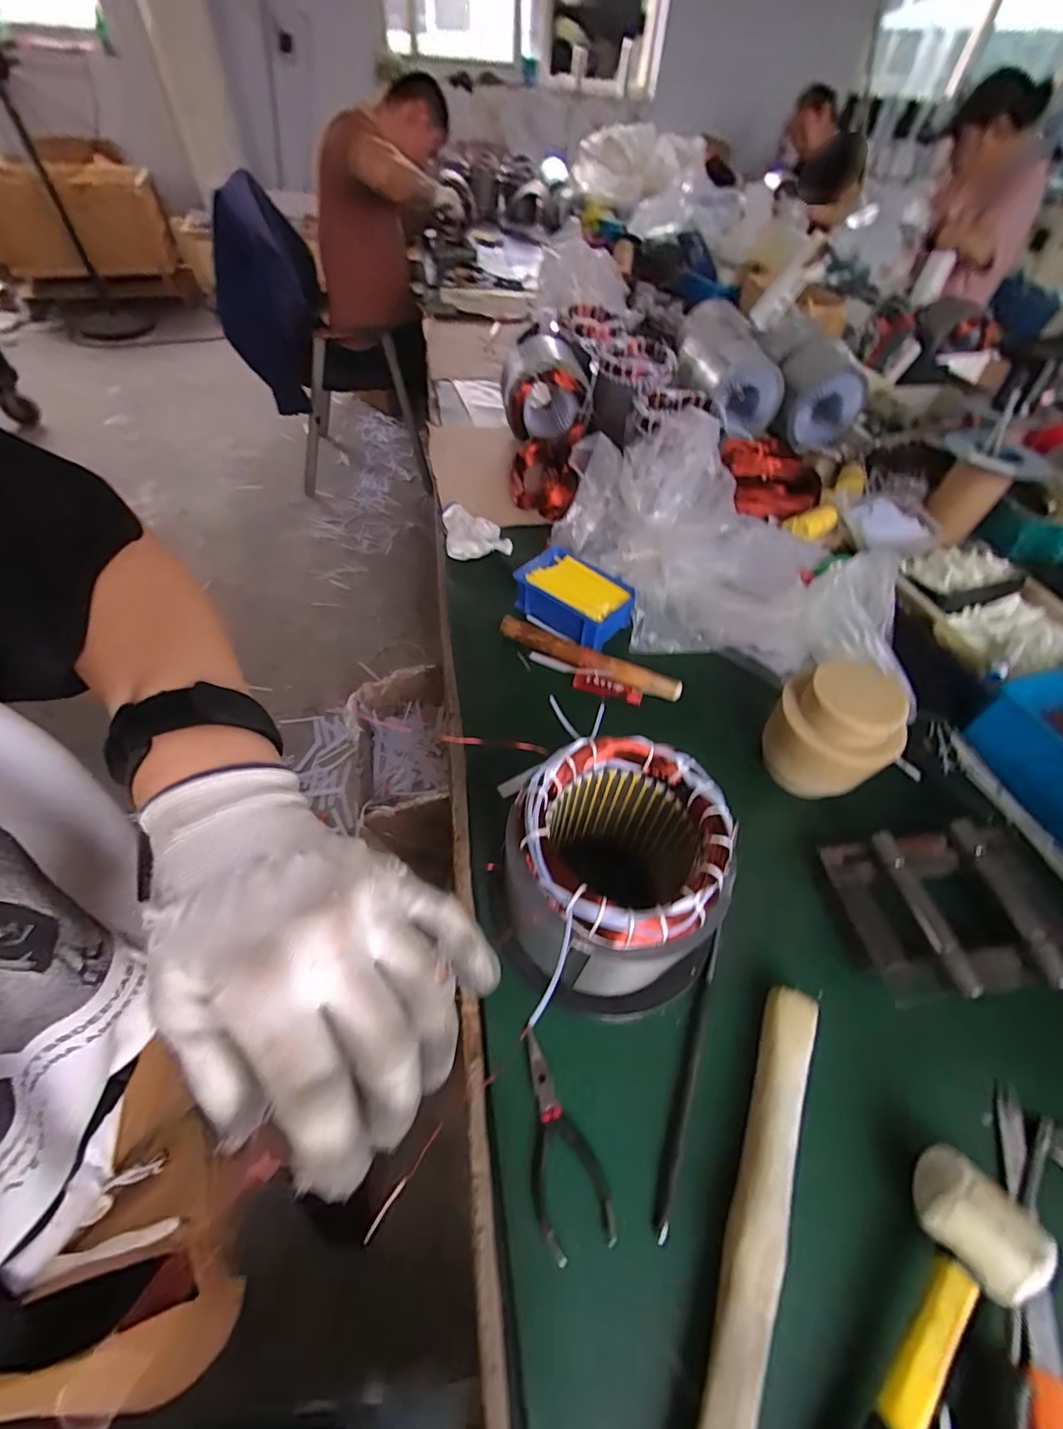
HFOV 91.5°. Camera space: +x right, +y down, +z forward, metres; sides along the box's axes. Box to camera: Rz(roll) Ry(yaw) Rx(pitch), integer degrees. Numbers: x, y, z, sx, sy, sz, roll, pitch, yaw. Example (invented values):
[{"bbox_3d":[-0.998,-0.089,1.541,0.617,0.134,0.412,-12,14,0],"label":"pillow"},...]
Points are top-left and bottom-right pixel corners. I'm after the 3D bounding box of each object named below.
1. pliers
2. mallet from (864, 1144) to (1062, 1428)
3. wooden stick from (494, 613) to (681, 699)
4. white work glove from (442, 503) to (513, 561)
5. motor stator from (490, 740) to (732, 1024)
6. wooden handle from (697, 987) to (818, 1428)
[{"bbox_3d":[0.015,0.295,0.363,0.050,0.009,0.123,-15,55,-15],"label":"pliers"},{"bbox_3d":[0.209,0.393,0.281,0.066,0.042,0.280,37,59,22],"label":"mallet"},{"bbox_3d":[0.070,-0.069,0.646,0.234,0.026,0.027,25,55,14],"label":"wooden stick"},{"bbox_3d":[-0.083,-0.274,0.774,0.091,0.030,0.094,-6,53,-9],"label":"white work glove"},{"bbox_3d":[0.058,0.131,0.395,0.146,0.176,0.163,-15,55,-15],"label":"motor stator"},{"bbox_3d":[0.138,0.336,0.324,0.037,0.038,0.316,23,54,13],"label":"wooden handle"}]

